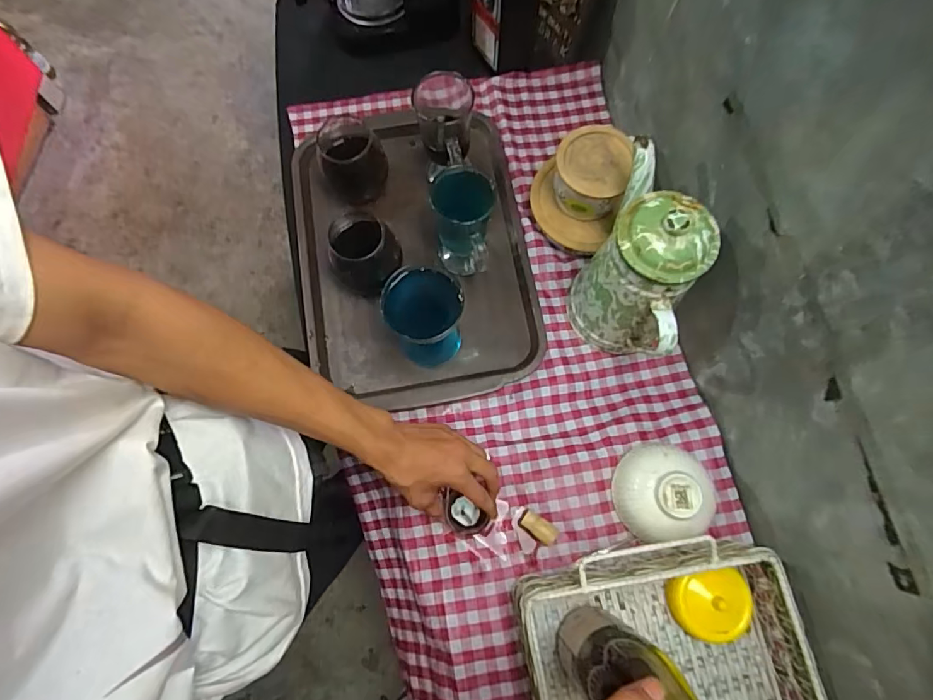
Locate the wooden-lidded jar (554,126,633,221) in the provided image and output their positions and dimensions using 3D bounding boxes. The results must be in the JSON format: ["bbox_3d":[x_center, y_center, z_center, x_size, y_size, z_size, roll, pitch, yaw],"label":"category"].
[{"bbox_3d":[0.156,-0.222,0.615,0.086,0.071,0.097,17,76,5],"label":"wooden-lidded jar"}]

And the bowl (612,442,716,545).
[{"bbox_3d":[0.212,0.153,0.521,0.085,0.058,0.106,13,75,4],"label":"bowl"}]

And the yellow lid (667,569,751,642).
[{"bbox_3d":[0.251,0.265,0.492,0.078,0.025,0.067,-19,75,18],"label":"yellow lid"}]

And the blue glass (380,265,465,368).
[{"bbox_3d":[-0.051,-0.035,0.577,0.080,0.131,0.085,0,75,1],"label":"blue glass"}]

